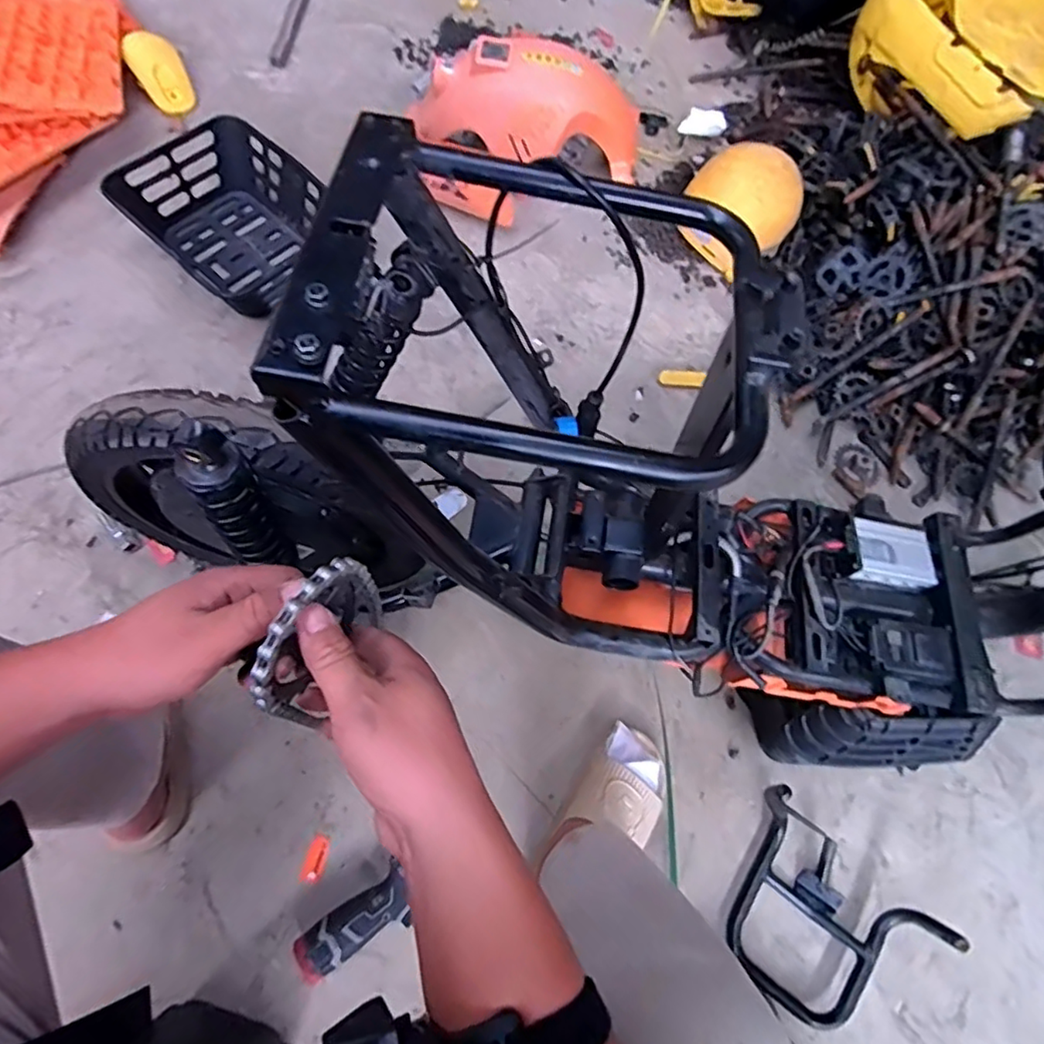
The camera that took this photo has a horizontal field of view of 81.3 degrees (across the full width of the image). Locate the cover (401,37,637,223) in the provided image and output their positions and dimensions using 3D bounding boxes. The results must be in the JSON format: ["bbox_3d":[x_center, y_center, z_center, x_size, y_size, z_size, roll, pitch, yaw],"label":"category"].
[{"bbox_3d":[0.015,-0.702,1.101,0.420,0.216,0.260,-3,70,-9],"label":"cover"}]

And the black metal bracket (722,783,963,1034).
[{"bbox_3d":[0.359,0.476,0.756,0.286,0.136,0.193,41,70,7],"label":"black metal bracket"}]

